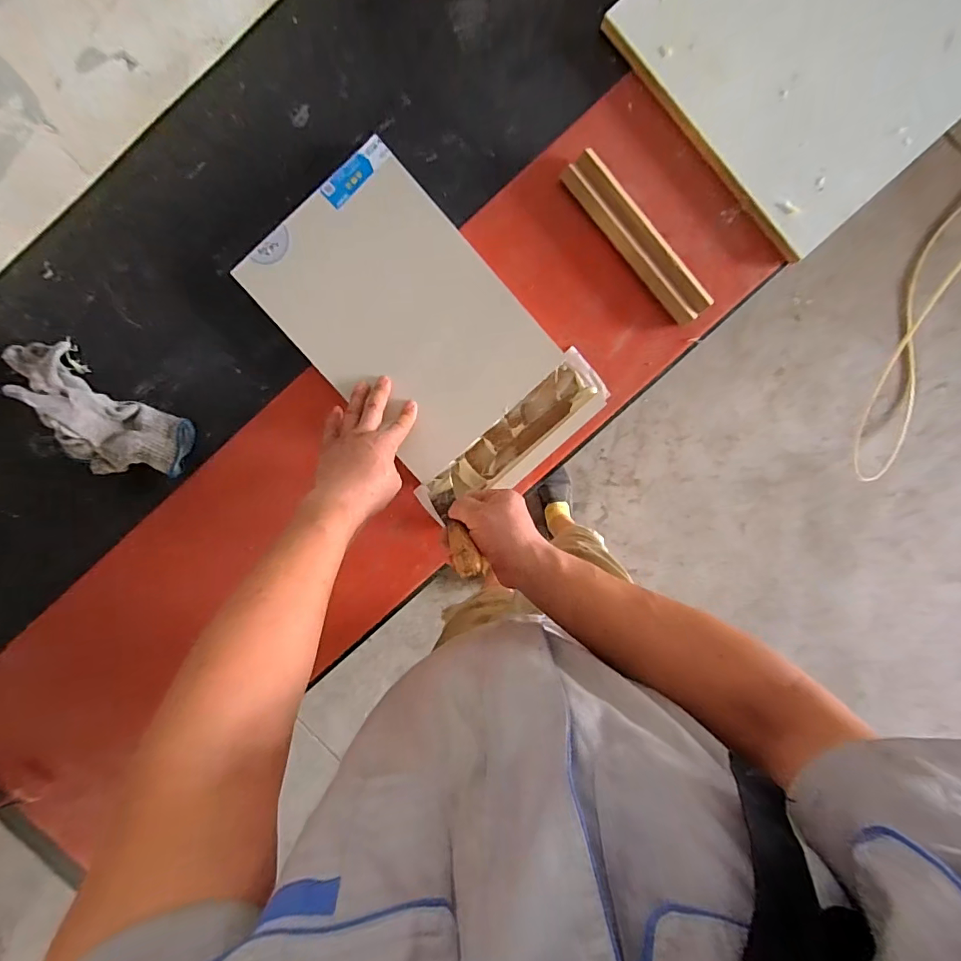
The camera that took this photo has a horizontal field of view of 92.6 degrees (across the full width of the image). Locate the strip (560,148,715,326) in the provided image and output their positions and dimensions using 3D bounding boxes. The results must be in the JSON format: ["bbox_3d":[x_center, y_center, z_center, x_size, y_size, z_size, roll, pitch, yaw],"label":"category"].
[{"bbox_3d":[0.194,-0.298,0.570,0.047,0.015,0.237,-41,94,2],"label":"strip"}]

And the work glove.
[{"bbox_3d":[-0.474,-0.081,0.543,0.236,0.069,0.103,34,93,-4],"label":"work glove"}]

